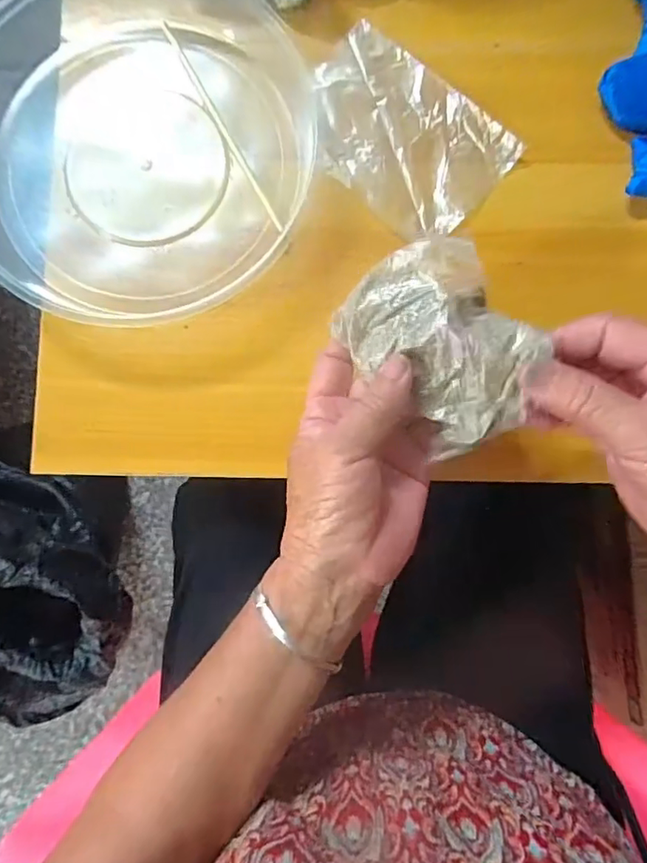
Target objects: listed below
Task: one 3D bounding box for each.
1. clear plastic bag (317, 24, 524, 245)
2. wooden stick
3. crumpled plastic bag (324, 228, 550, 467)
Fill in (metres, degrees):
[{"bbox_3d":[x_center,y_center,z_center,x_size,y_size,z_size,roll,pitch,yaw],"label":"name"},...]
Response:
[{"bbox_3d":[0.050,-0.199,0.375,0.140,0.004,0.097,42,87,4],"label":"clear plastic bag"},{"bbox_3d":[-0.069,-0.205,0.376,0.005,0.004,0.162,-29,86,-2],"label":"wooden stick"},{"bbox_3d":[0.059,-0.043,0.283,0.078,0.033,0.103,-28,86,-2],"label":"crumpled plastic bag"}]

